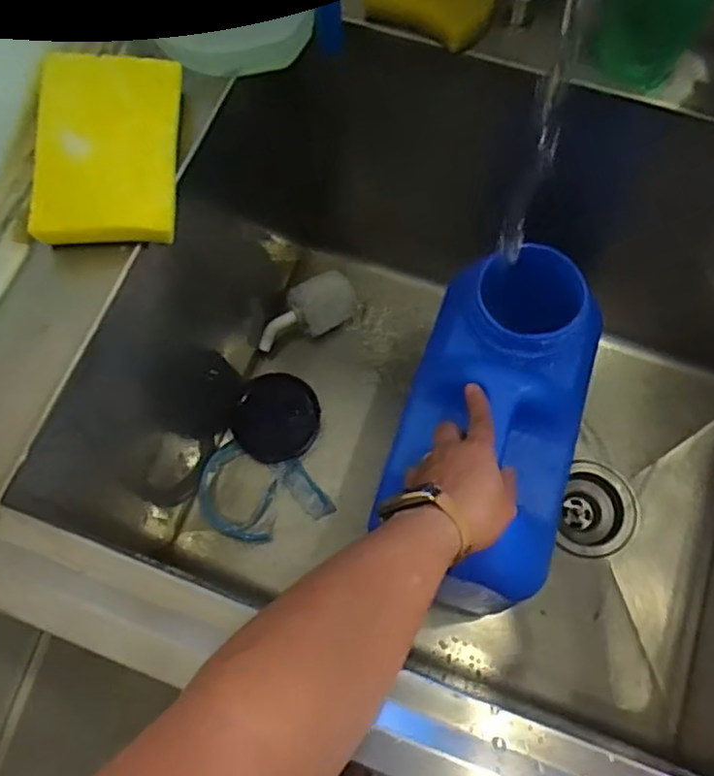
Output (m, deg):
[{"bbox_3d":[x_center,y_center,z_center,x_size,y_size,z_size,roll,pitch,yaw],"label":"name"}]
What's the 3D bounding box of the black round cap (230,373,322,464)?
[{"bbox_3d":[-0.100,0.036,0.809,0.105,0.026,0.105,-1,94,-15],"label":"black round cap"}]

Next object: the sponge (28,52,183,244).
[{"bbox_3d":[-0.179,-0.174,0.474,0.094,0.026,0.144,2,84,-9],"label":"sponge"}]

